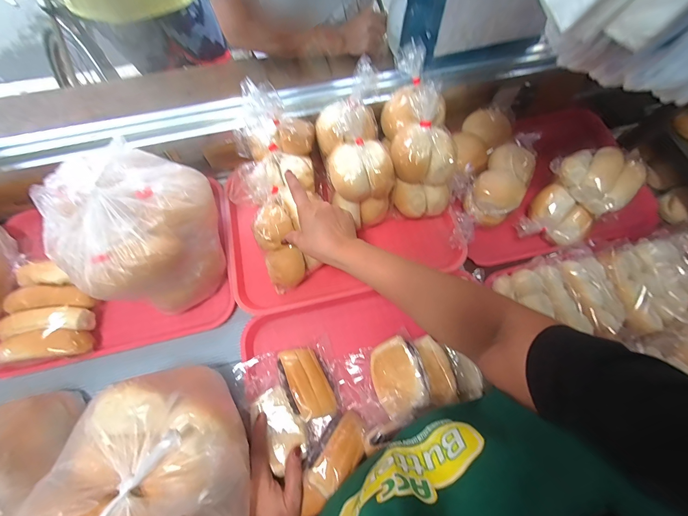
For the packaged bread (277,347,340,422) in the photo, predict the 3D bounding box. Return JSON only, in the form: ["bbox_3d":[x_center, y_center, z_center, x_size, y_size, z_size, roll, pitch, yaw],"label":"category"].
[{"bbox_3d":[-0.056,0.190,0.461,0.069,0.034,0.105,-19,70,-7],"label":"packaged bread"}]

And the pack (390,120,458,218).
[{"bbox_3d":[0.134,-0.143,0.505,0.101,0.128,0.100,-14,69,-5],"label":"pack"}]

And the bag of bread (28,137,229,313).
[{"bbox_3d":[-0.303,-0.034,0.462,0.190,0.171,0.207,3,69,1],"label":"bag of bread"}]

